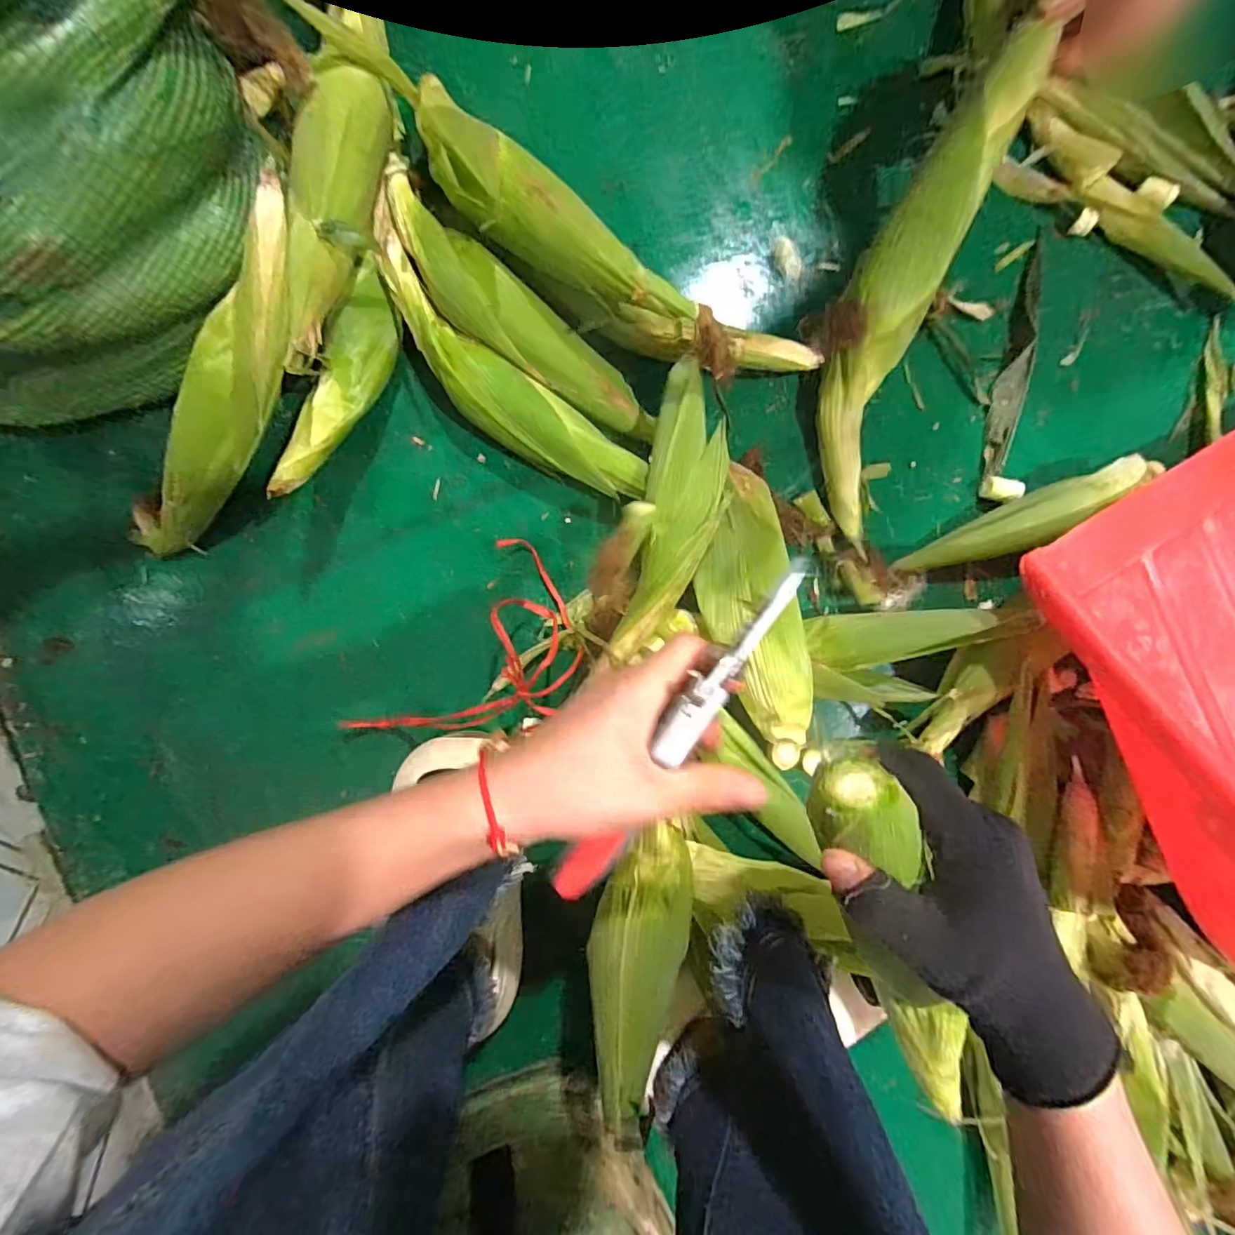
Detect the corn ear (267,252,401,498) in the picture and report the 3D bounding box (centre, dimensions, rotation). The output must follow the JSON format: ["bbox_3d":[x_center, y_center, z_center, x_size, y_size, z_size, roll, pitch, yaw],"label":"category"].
[{"bbox_3d":[-0.241,-0.200,0.478,0.038,0.049,0.227,14,74,1],"label":"corn ear"}]

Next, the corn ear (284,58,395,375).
[{"bbox_3d":[-0.239,-0.335,0.460,0.060,0.057,0.258,4,87,1],"label":"corn ear"}]

